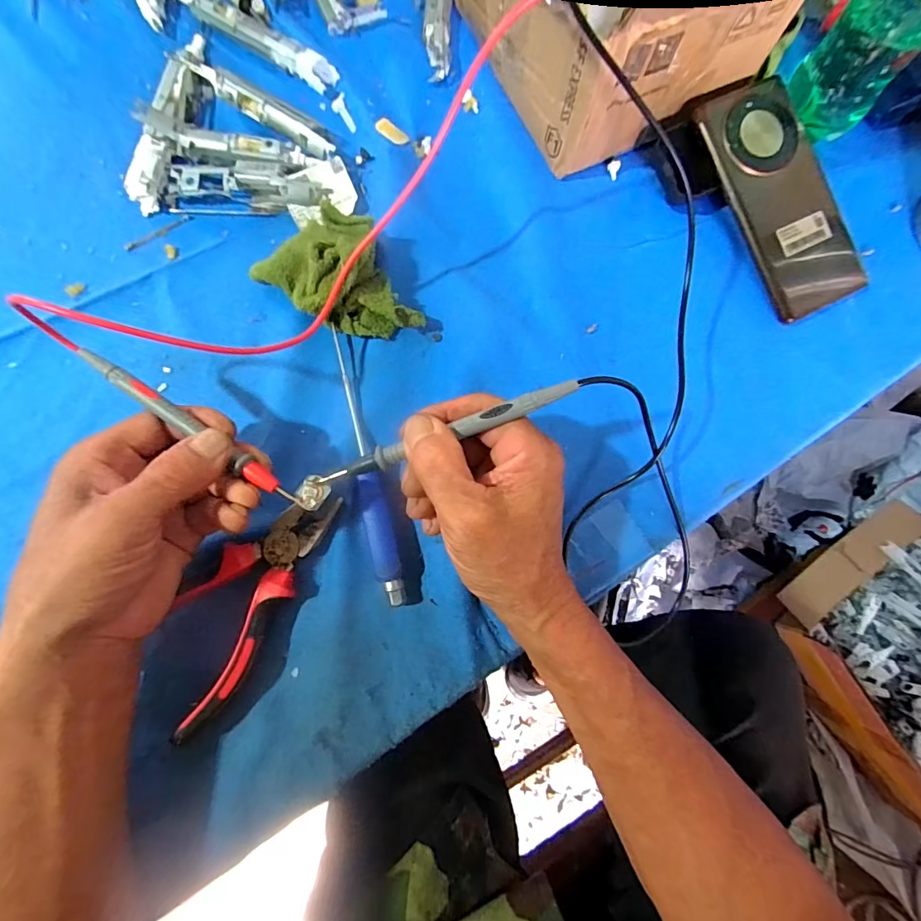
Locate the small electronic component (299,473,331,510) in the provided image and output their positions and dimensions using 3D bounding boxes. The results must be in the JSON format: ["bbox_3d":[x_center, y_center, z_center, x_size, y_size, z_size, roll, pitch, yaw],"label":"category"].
[{"bbox_3d":[-0.083,0.018,0.258,0.015,0.004,0.017,38,80,6],"label":"small electronic component"}]

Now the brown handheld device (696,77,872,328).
[{"bbox_3d":[0.234,-0.189,0.334,0.074,0.015,0.163,-25,94,-1],"label":"brown handheld device"}]

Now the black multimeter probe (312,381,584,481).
[{"bbox_3d":[-0.009,-0.013,0.245,0.144,0.007,0.010,-19,81,9],"label":"black multimeter probe"}]

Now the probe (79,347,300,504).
[{"bbox_3d":[-0.148,-0.018,0.252,0.141,0.007,0.009,35,81,0],"label":"probe"}]

